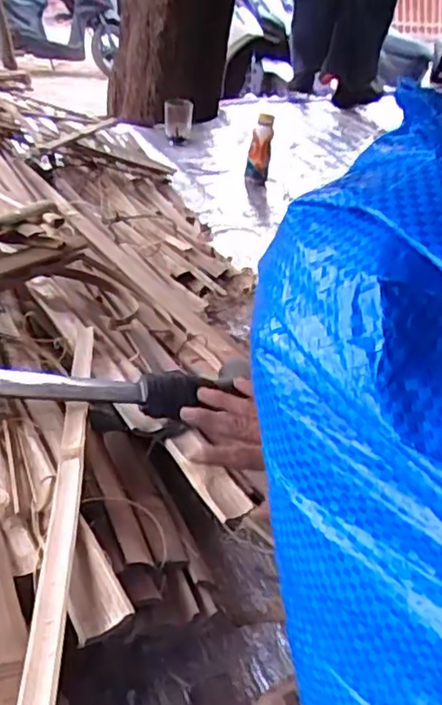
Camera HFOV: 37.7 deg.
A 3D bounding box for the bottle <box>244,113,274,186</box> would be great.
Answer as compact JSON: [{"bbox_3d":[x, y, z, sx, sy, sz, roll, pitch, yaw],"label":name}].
[{"bbox_3d":[0.081,-0.430,1.373,0.050,0.137,0.041,6,31,3],"label":"bottle"}]

